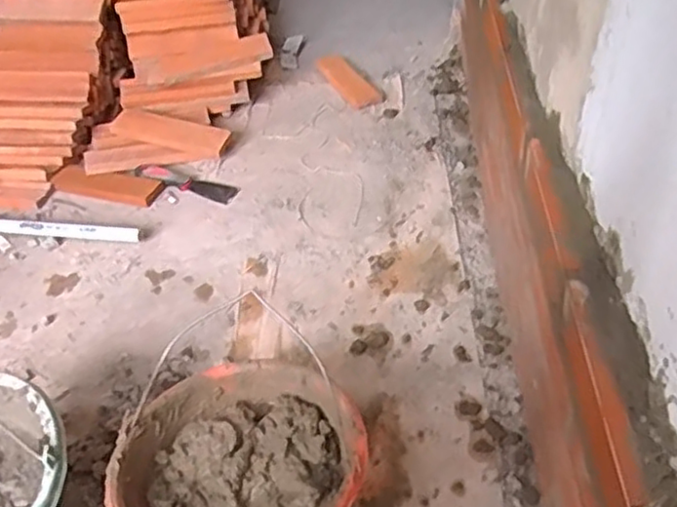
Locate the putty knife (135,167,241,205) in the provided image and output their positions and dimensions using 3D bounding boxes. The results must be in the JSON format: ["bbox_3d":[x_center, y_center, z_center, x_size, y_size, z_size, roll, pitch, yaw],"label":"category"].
[{"bbox_3d":[-0.282,-0.137,1.286,0.211,0.015,0.052,17,46,21],"label":"putty knife"}]

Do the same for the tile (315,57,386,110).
[{"bbox_3d":[0.023,-0.388,1.530,0.086,0.011,0.258,-17,44,-14],"label":"tile"}]

